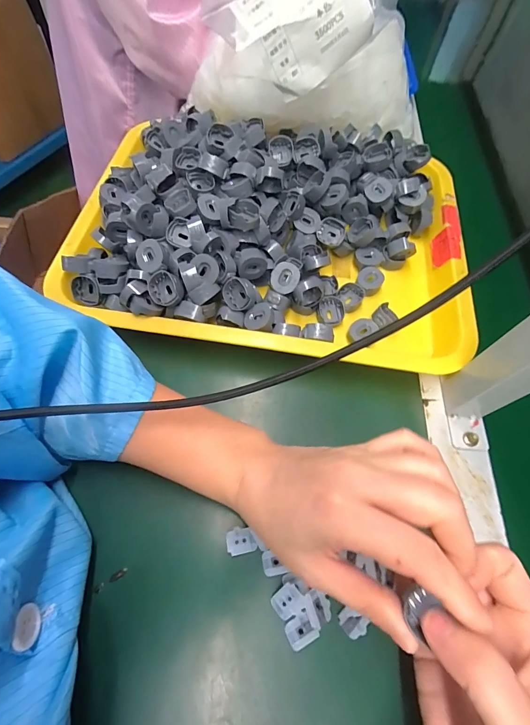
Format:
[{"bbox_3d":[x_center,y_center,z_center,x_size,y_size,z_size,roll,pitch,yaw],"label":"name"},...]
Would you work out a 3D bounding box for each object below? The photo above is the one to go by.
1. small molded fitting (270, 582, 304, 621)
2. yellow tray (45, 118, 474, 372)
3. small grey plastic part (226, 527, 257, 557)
[{"bbox_3d":[0.015,0.157,0.220,0.019,0.010,0.016,-36,69,-19],"label":"small molded fitting"},{"bbox_3d":[0.013,-0.137,0.334,0.374,0.077,0.274,10,62,2],"label":"yellow tray"},{"bbox_3d":[-0.017,0.127,0.238,0.020,0.004,0.017,-9,63,-7],"label":"small grey plastic part"}]

